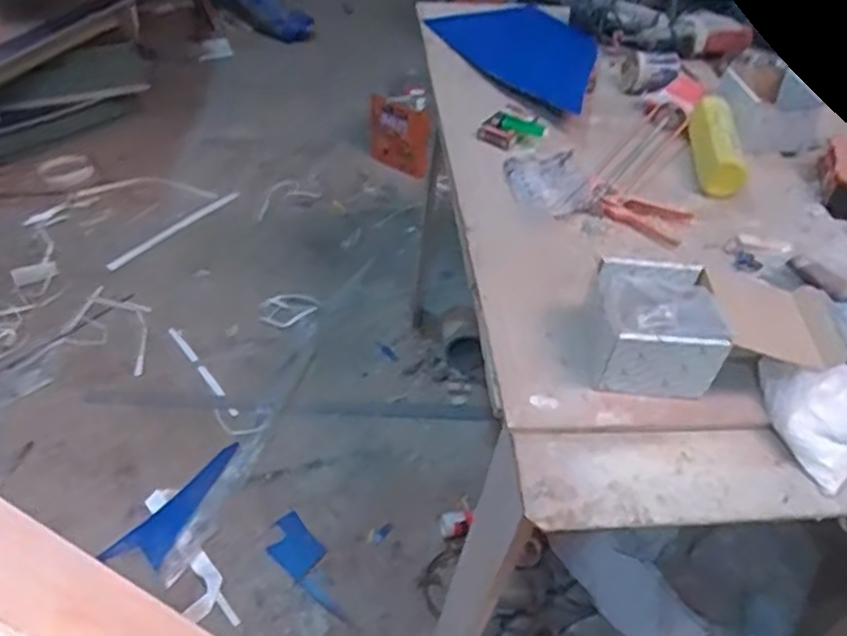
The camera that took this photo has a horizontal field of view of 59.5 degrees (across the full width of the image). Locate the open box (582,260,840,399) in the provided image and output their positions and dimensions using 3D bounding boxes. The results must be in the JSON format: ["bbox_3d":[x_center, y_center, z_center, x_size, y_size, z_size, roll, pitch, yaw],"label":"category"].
[{"bbox_3d":[0.245,0.008,0.819,0.137,0.082,0.129,4,45,0],"label":"open box"}]

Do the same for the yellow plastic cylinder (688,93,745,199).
[{"bbox_3d":[0.447,-0.267,1.134,0.063,0.057,0.196,6,45,1],"label":"yellow plastic cylinder"}]

